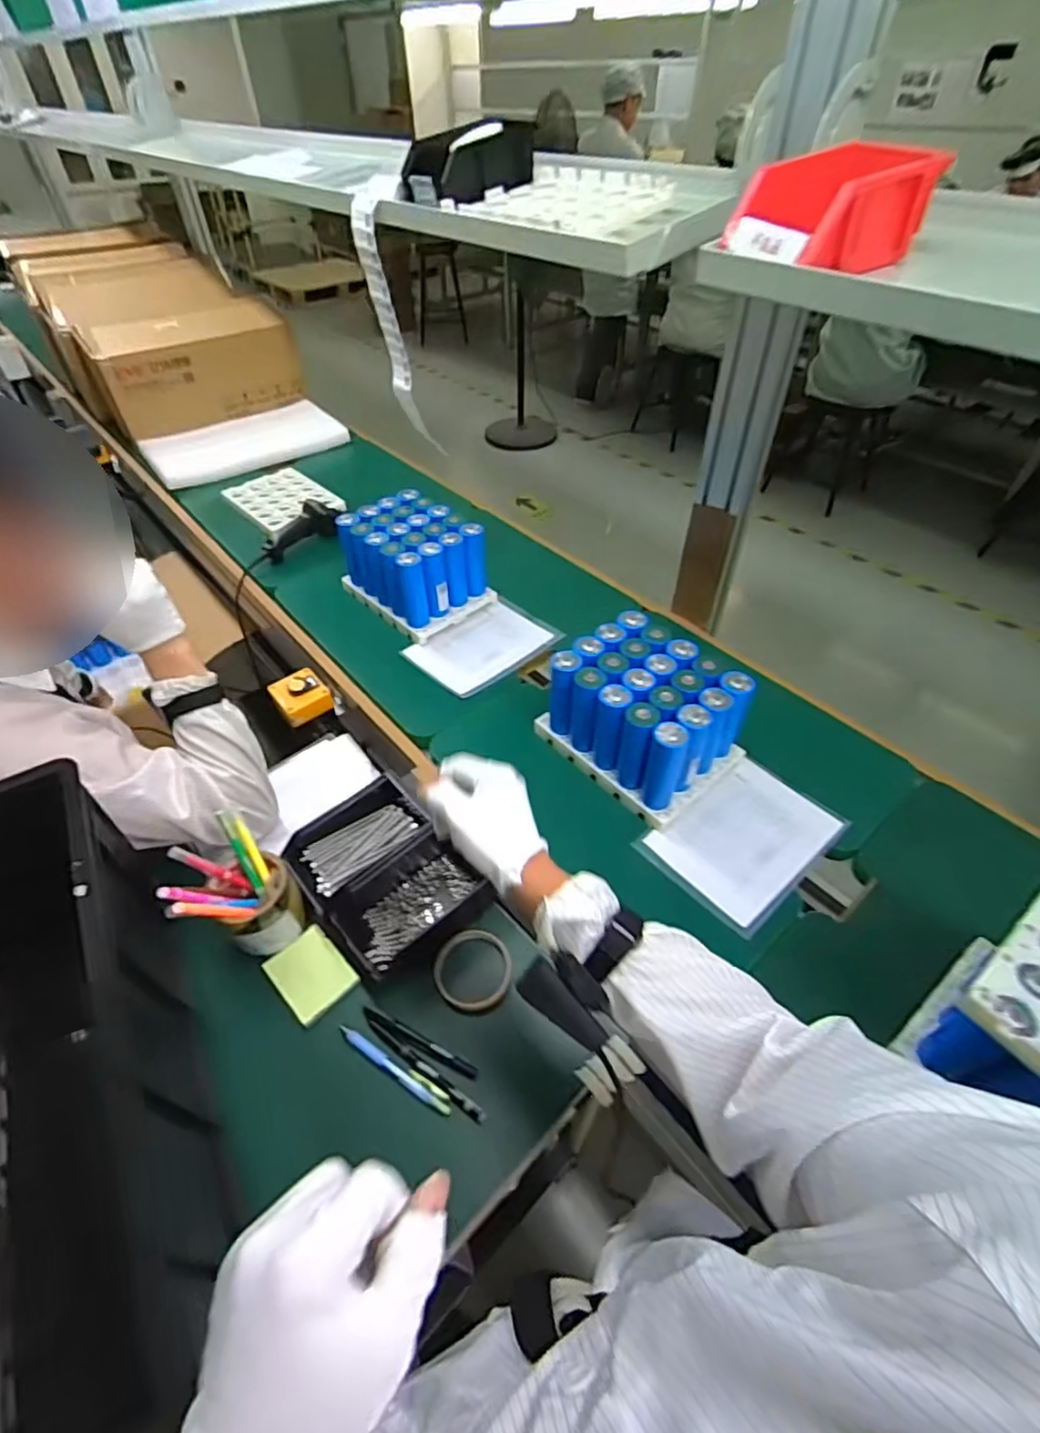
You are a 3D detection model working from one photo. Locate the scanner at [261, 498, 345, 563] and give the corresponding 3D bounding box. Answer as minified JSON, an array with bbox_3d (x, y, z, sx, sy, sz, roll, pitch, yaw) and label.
[{"bbox_3d":[-0.449,-0.377,1.222,0.060,0.083,0.177,30,54,25],"label":"scanner"}]

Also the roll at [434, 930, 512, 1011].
[{"bbox_3d":[-0.053,0.286,0.685,0.085,0.018,0.084,0,47,0],"label":"roll"}]

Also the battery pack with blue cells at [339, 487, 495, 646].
[{"bbox_3d":[-0.184,-0.264,1.065,0.169,0.156,0.221,-36,56,-28],"label":"battery pack with blue cells"}]

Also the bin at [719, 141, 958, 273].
[{"bbox_3d":[0.268,-0.442,0.523,0.136,0.067,0.107,-20,50,-17],"label":"bin"}]

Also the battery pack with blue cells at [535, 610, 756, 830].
[{"bbox_3d":[0.166,0.001,0.809,0.169,0.154,0.228,-34,55,-27],"label":"battery pack with blue cells"}]

